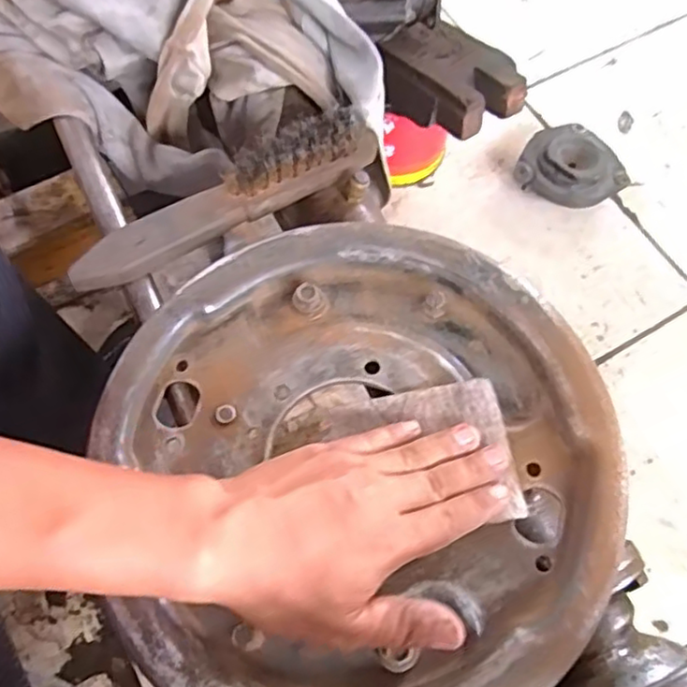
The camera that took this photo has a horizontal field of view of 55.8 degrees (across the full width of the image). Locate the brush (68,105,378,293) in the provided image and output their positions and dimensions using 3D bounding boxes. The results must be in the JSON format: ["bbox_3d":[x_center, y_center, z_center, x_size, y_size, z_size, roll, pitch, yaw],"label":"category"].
[{"bbox_3d":[-0.077,-0.102,0.454,0.232,0.050,0.032,-31,71,-13],"label":"brush"}]

